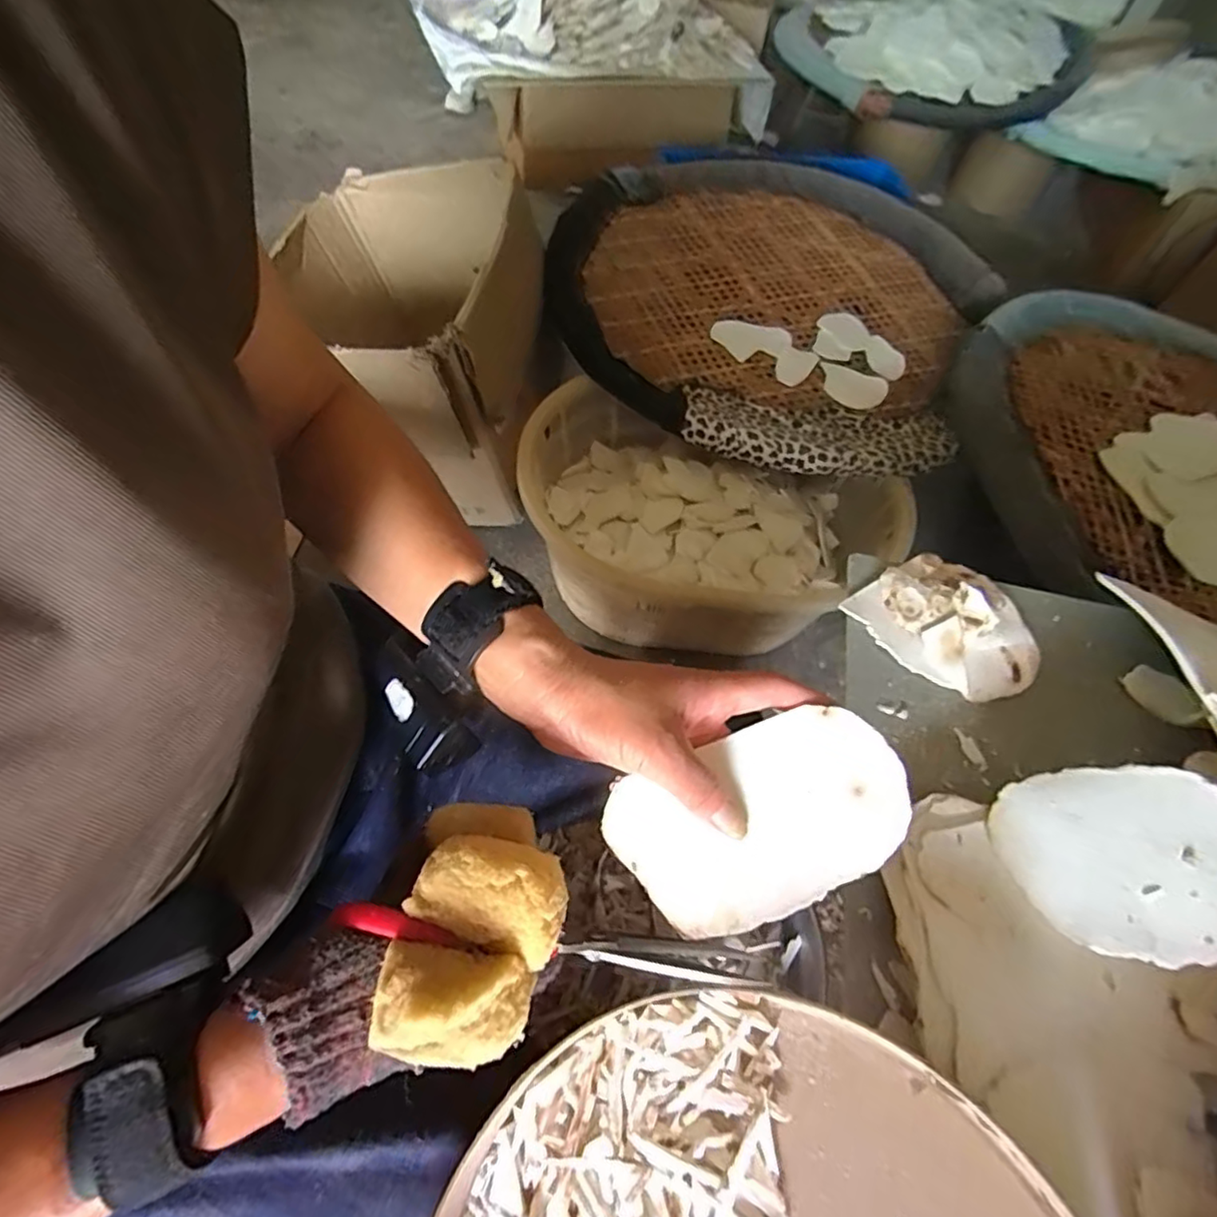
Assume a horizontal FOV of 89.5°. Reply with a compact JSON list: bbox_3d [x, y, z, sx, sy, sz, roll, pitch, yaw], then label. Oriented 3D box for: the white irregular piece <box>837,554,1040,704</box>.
[{"bbox_3d":[0.260,0.011,0.466,0.094,0.031,0.123,-31,67,-22],"label":"white irregular piece"}]

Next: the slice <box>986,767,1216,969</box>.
[{"bbox_3d":[0.295,0.141,0.348,0.120,0.004,0.101,-17,57,10],"label":"slice"}]

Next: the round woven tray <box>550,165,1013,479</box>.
[{"bbox_3d":[0.278,-0.624,1.172,0.831,0.058,0.923,26,60,10],"label":"round woven tray"}]

